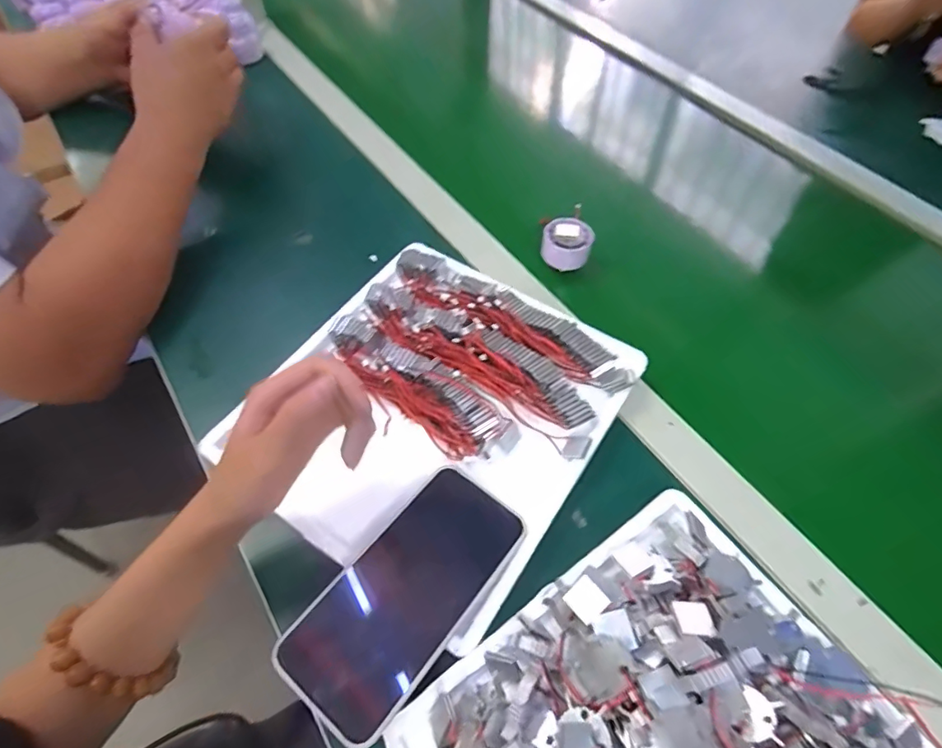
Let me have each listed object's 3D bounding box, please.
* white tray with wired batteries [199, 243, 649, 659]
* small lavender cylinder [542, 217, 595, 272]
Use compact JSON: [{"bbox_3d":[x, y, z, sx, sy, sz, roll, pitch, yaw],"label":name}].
[{"bbox_3d":[-0.029,0.022,0.410,0.249,0.035,0.263,30,60,18],"label":"white tray with wired batteries"},{"bbox_3d":[0.098,-0.133,0.517,0.047,0.038,0.042,12,58,7],"label":"small lavender cylinder"}]

